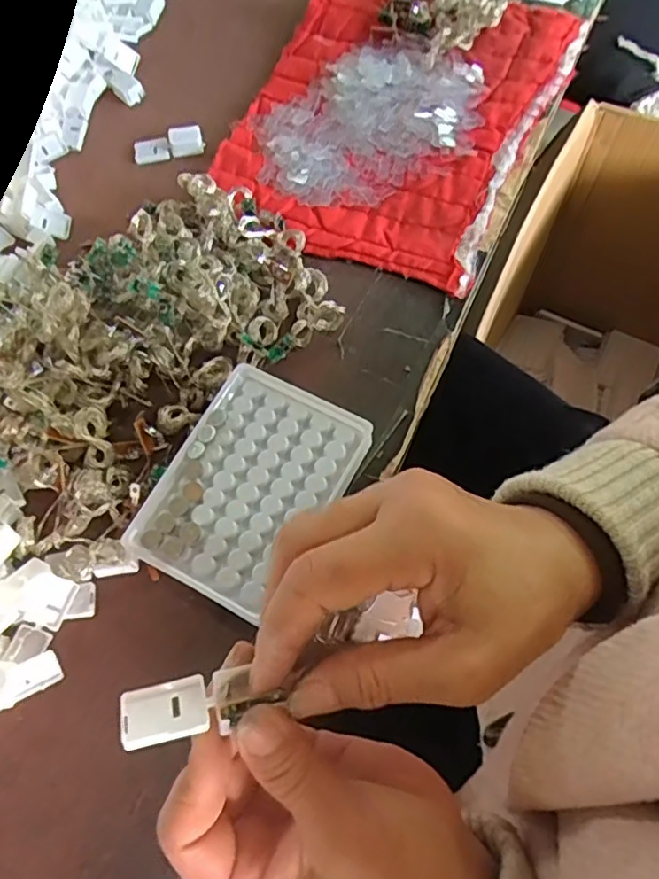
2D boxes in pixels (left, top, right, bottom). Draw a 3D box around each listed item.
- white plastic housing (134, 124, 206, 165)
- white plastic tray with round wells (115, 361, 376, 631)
[{"bbox_3d":[-0.129,-0.235,0.487,0.055,0.010,0.023,-11,67,-2],"label":"white plastic housing"},{"bbox_3d":[-0.046,0.029,0.364,0.093,0.028,0.130,26,71,13],"label":"white plastic tray with round wells"}]

